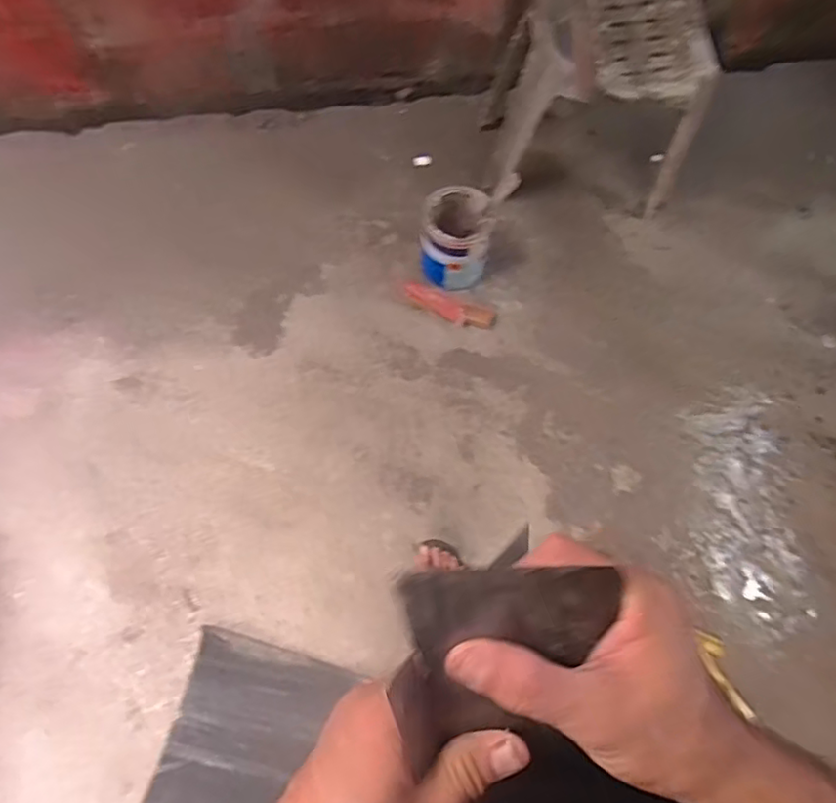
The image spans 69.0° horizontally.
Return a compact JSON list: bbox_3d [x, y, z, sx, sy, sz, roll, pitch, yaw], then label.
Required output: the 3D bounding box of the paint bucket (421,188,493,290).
[{"bbox_3d":[0.089,-0.401,1.498,0.174,0.208,0.187,0,70,-1],"label":"paint bucket"}]

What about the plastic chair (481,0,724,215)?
[{"bbox_3d":[0.379,-0.696,1.219,0.428,0.688,0.387,-2,70,-2],"label":"plastic chair"}]

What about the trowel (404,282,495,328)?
[{"bbox_3d":[0.082,-0.239,1.559,0.243,0.043,0.055,19,73,-8],"label":"trowel"}]

